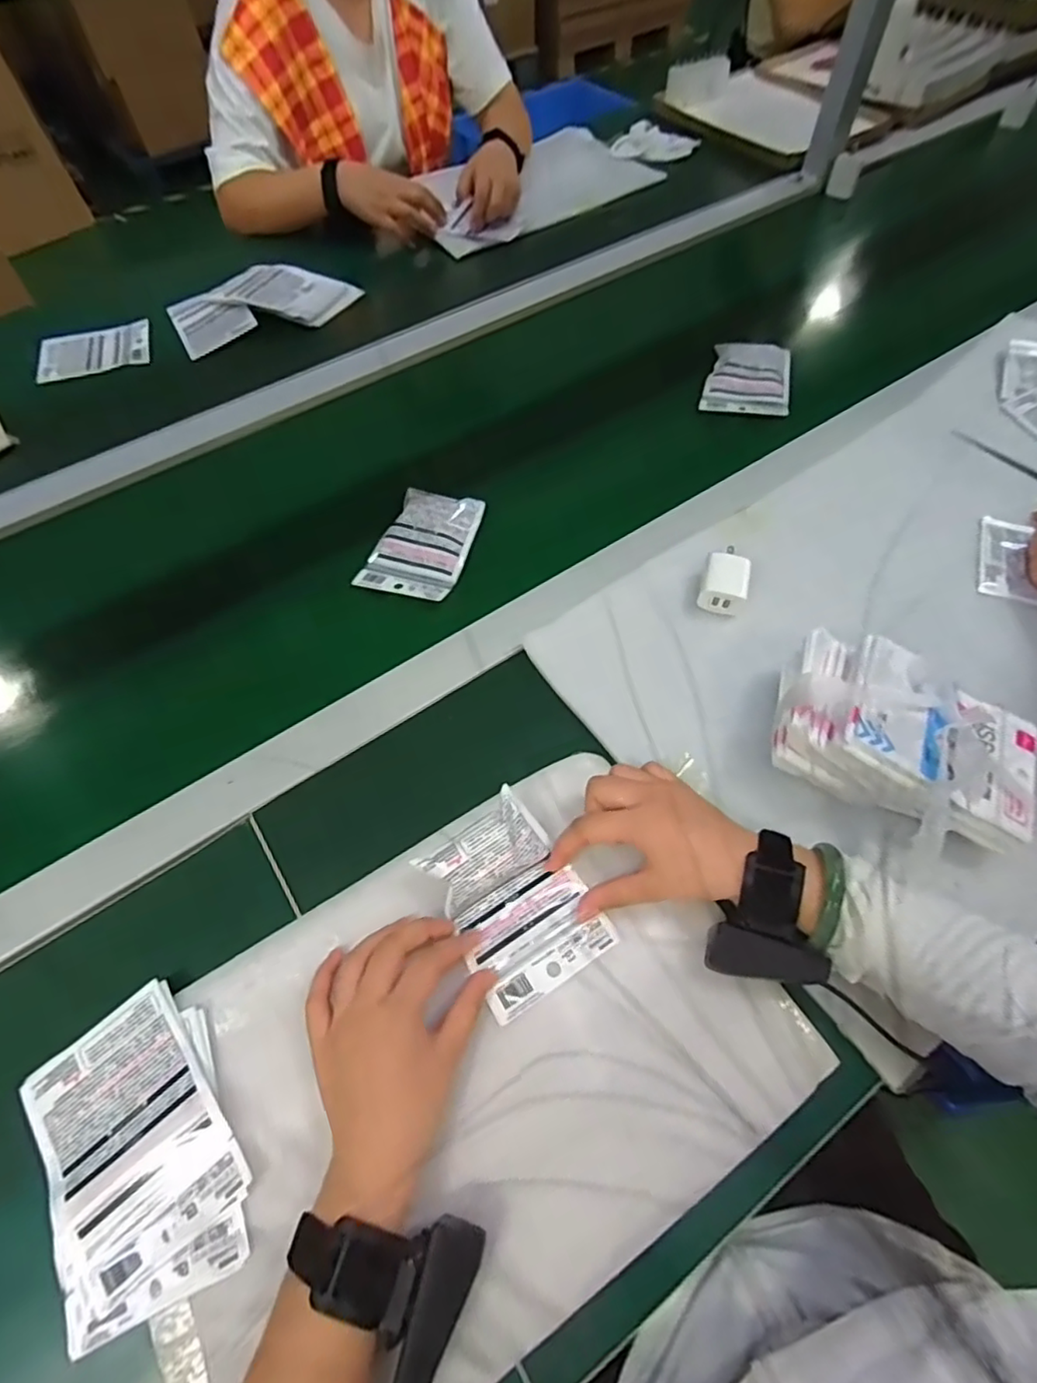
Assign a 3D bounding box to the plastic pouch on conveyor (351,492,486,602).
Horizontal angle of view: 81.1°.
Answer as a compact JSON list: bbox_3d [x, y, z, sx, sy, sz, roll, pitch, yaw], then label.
[{"bbox_3d":[-0.094,-0.152,0.611,0.092,0.025,0.128,18,62,12],"label":"plastic pouch on conveyor"}]

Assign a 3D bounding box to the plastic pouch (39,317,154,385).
[{"bbox_3d":[-0.559,-0.449,0.801,0.137,0.007,0.099,-18,64,-8],"label":"plastic pouch"}]

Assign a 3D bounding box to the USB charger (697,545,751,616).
[{"bbox_3d":[0.189,-0.103,0.552,0.039,0.025,0.066,15,62,10],"label":"USB charger"}]

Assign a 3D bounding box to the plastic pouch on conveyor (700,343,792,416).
[{"bbox_3d":[0.277,-0.376,0.725,0.095,0.014,0.134,15,62,11],"label":"plastic pouch on conveyor"}]

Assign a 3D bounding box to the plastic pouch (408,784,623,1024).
[{"bbox_3d":[-0.002,0.142,0.414,0.091,0.043,0.116,-30,63,-14],"label":"plastic pouch"}]

